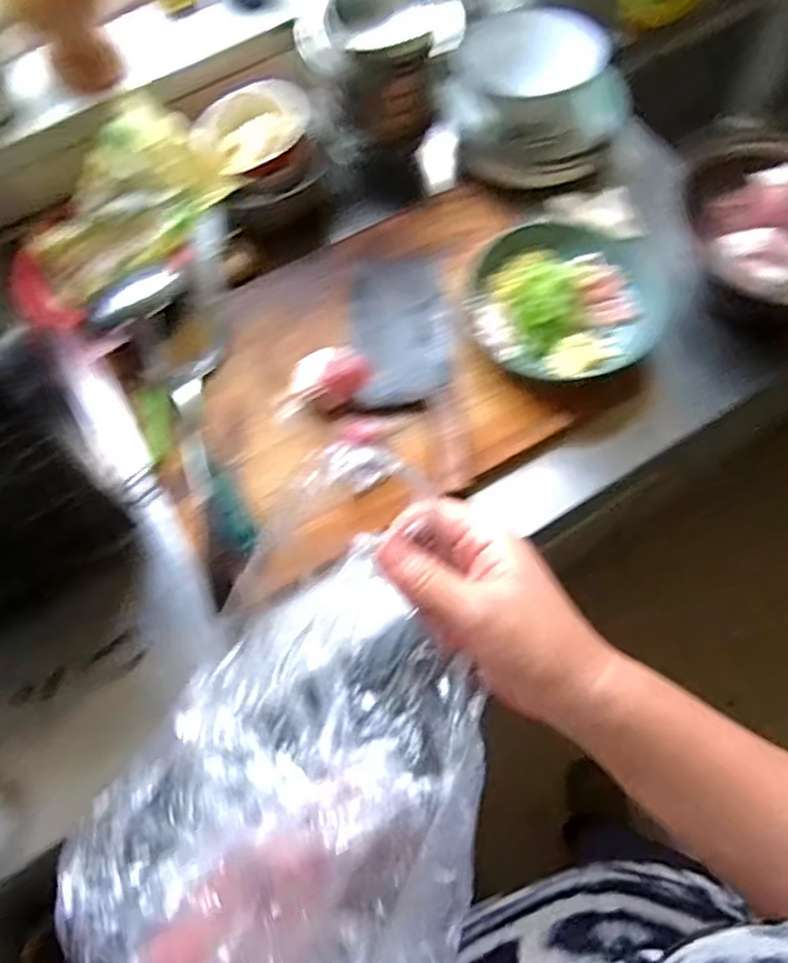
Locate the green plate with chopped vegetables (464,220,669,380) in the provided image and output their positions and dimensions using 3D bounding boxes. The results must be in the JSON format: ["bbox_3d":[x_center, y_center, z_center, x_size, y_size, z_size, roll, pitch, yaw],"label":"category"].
[{"bbox_3d":[0.176,-0.183,0.683,0.194,0.040,0.191,-1,69,2],"label":"green plate with chopped vegetables"}]

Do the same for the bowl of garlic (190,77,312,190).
[{"bbox_3d":[-0.146,-0.371,0.720,0.121,0.042,0.122,0,69,2],"label":"bowl of garlic"}]

